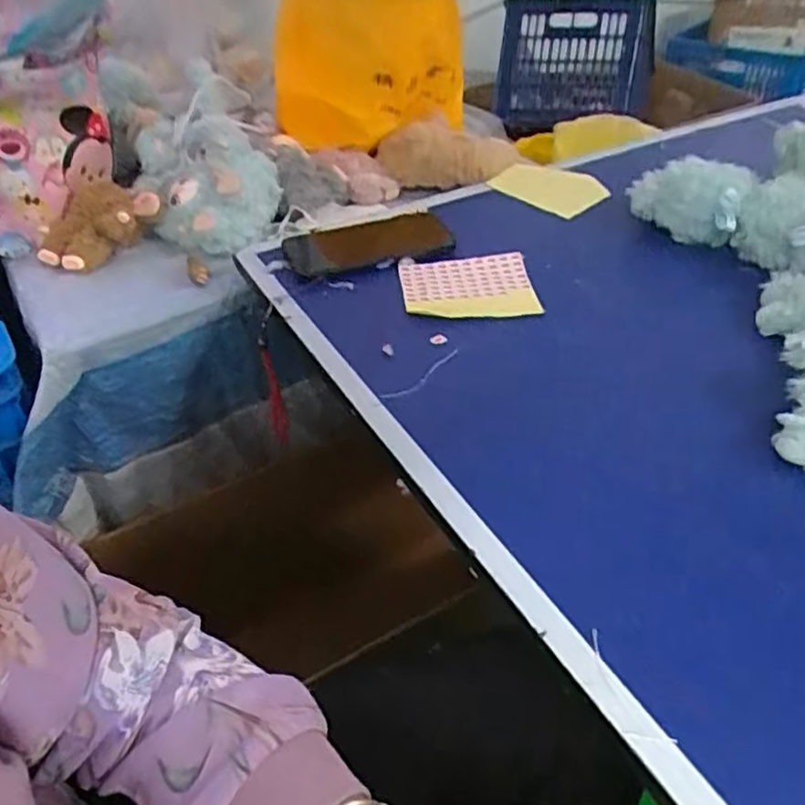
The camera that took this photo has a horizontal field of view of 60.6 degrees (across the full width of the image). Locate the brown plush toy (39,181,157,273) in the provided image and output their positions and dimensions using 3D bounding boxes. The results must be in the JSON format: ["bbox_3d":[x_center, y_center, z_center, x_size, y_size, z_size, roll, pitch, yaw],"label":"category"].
[{"bbox_3d":[-0.334,-0.196,0.747,0.097,0.057,0.122,22,46,26],"label":"brown plush toy"}]

